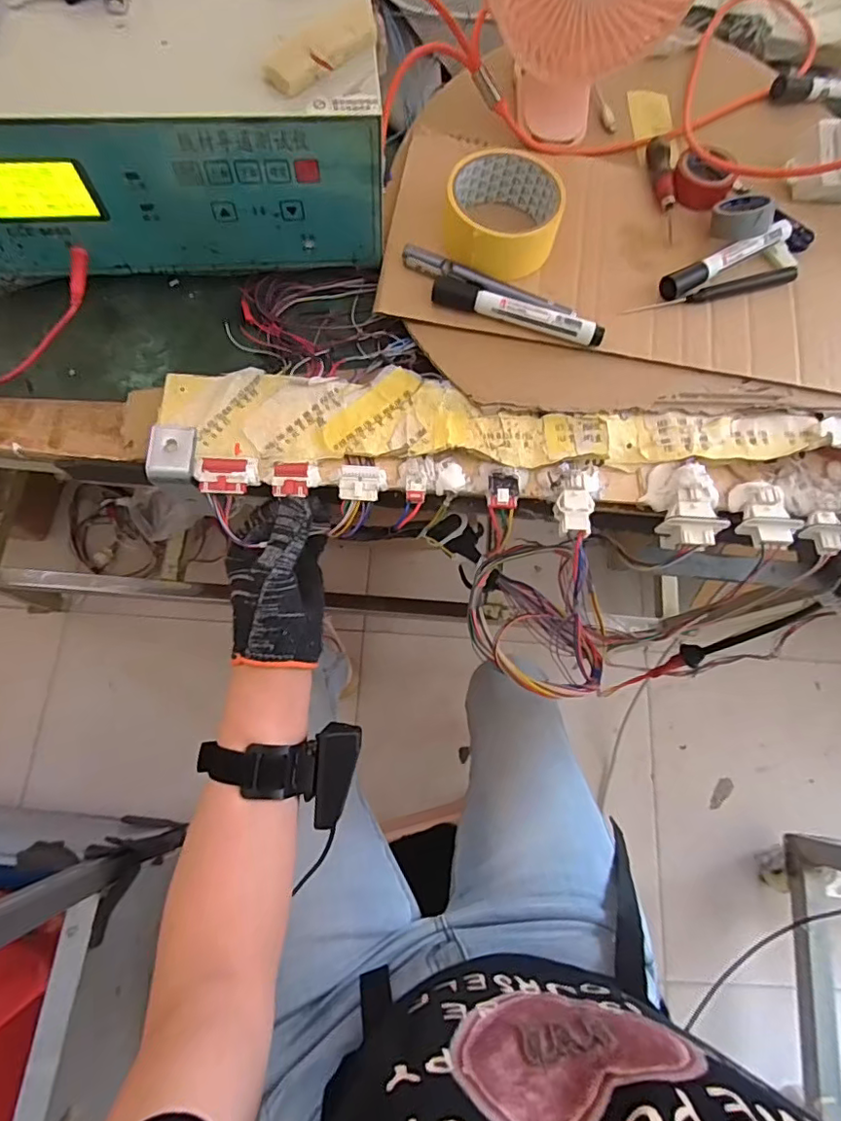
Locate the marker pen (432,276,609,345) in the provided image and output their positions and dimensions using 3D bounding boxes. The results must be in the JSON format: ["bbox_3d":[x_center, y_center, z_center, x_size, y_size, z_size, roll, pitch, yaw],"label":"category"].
[{"bbox_3d":[0.074,-0.190,0.418,0.130,0.023,0.022,17,77,2],"label":"marker pen"}]

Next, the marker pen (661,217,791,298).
[{"bbox_3d":[0.244,-0.240,0.438,0.121,0.017,0.017,-30,80,-8],"label":"marker pen"}]

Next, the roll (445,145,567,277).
[{"bbox_3d":[0.064,-0.269,0.427,0.093,0.042,0.092,19,75,2],"label":"roll"}]

